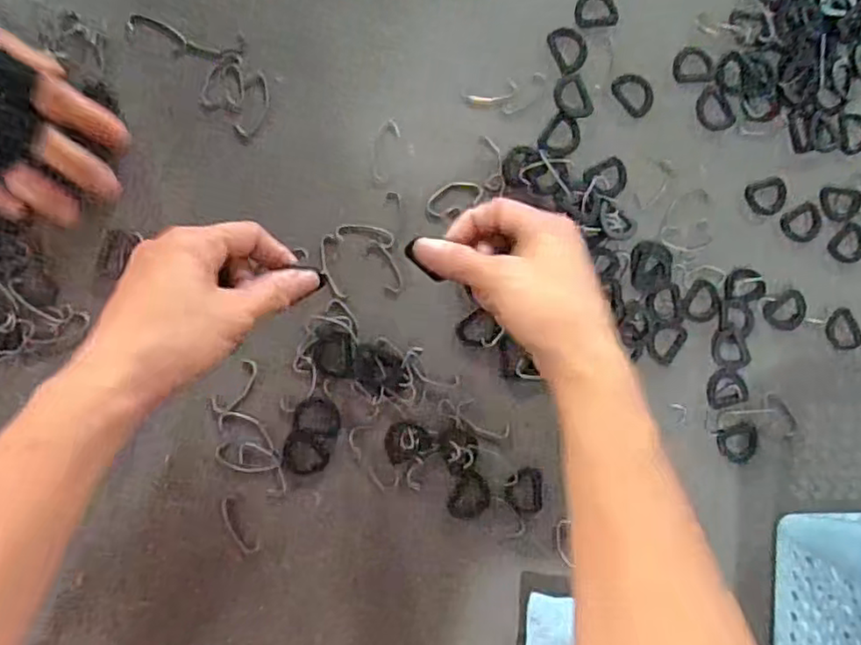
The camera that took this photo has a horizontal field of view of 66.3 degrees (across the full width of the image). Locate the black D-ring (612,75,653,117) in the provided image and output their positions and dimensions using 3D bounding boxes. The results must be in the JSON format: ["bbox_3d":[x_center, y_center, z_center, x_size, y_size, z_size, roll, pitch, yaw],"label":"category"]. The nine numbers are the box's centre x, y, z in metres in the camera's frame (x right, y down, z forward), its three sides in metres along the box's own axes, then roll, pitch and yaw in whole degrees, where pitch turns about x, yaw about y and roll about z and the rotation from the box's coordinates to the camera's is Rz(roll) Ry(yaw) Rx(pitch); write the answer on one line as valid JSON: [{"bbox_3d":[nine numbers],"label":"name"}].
[{"bbox_3d":[0.136,-0.152,0.437,0.026,0.004,0.030,-37,95,-7],"label":"black D-ring"}]

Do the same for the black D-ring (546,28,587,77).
[{"bbox_3d":[0.091,-0.179,0.431,0.025,0.004,0.031,-23,93,-8],"label":"black D-ring"}]

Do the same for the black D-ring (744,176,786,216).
[{"bbox_3d":[0.230,-0.086,0.450,0.030,0.004,0.025,-10,92,-8],"label":"black D-ring"}]

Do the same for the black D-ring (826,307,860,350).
[{"bbox_3d":[0.287,0.006,0.457,0.023,0.004,0.031,-31,94,-7],"label":"black D-ring"}]

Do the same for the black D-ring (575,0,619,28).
[{"bbox_3d":[0.111,-0.207,0.435,0.028,0.005,0.022,-5,91,-9],"label":"black D-ring"}]

